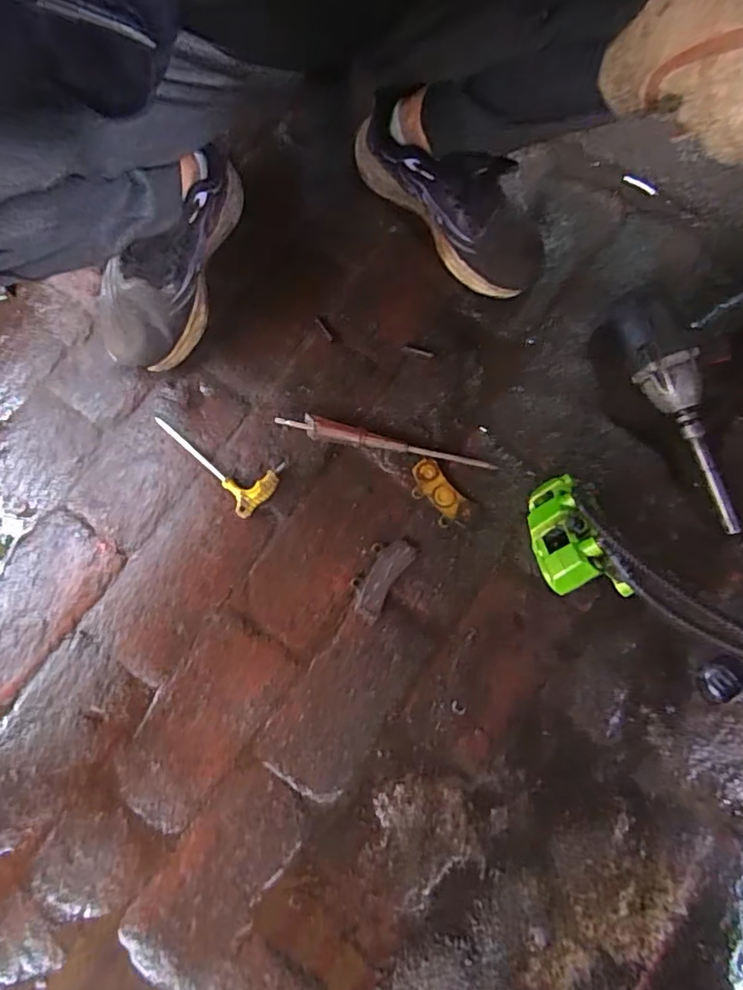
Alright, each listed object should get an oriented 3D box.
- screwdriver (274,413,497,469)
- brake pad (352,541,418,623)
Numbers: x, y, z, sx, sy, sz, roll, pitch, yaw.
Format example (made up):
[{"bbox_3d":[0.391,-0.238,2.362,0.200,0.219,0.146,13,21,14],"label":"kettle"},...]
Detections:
[{"bbox_3d":[0.014,-0.054,0.583,0.220,0.022,0.022,12,78,3],"label":"screwdriver"},{"bbox_3d":[0.007,0.081,0.569,0.040,0.006,0.084,32,79,7],"label":"brake pad"}]

